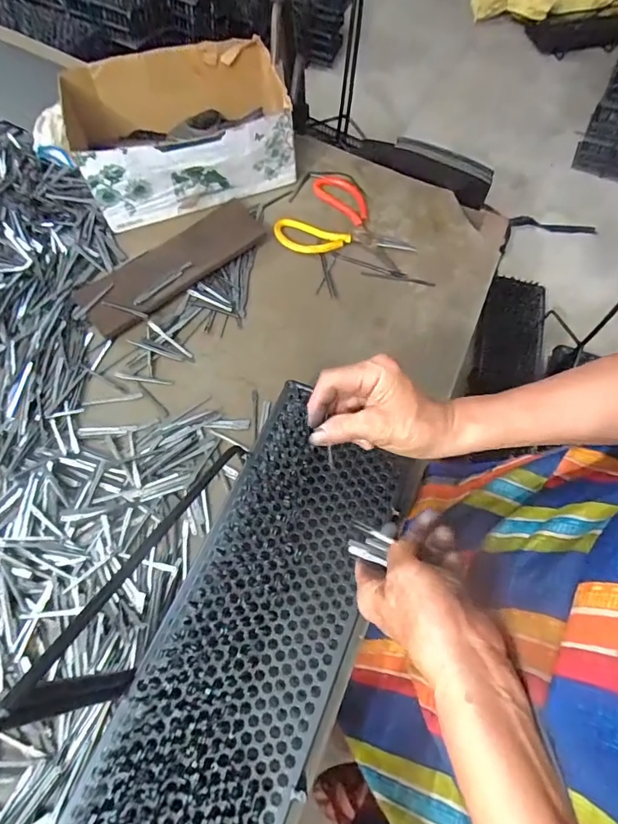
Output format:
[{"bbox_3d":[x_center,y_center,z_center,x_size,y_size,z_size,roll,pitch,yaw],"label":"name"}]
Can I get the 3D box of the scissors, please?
[{"bbox_3d":[0.064,-0.273,0.671,0.185,0.008,0.158,23,65,10],"label":"scissors"}]

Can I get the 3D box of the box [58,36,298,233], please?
[{"bbox_3d":[-0.175,-0.400,0.670,0.300,0.119,0.203,-17,65,-9],"label":"box"}]

